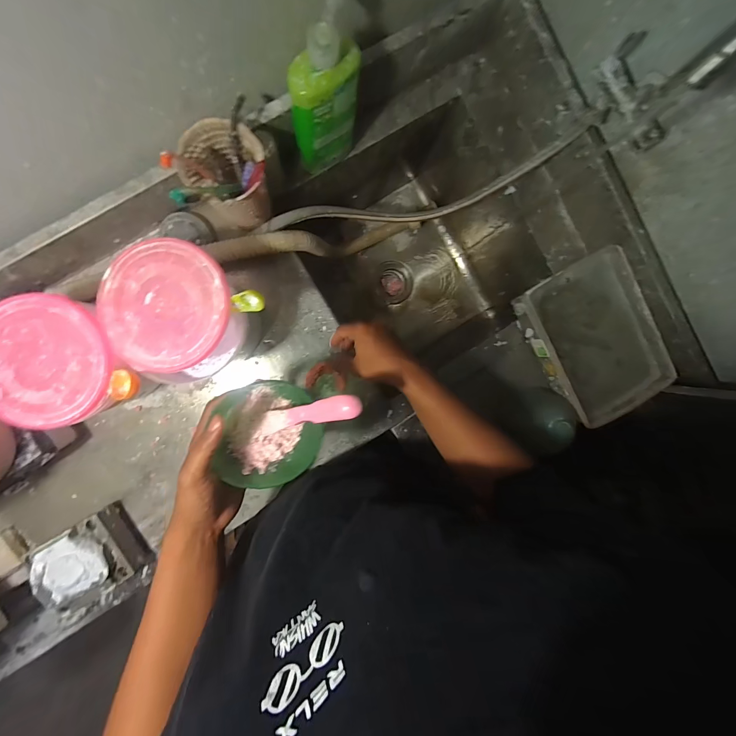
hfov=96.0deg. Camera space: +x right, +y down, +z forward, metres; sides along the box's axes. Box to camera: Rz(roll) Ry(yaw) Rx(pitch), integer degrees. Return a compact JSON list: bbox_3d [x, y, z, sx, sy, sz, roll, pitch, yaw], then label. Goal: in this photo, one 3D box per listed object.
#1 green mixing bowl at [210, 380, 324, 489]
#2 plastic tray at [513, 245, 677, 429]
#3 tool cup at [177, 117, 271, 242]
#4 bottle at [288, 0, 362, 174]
[{"bbox_3d":[-0.114,0.075,0.387,0.114,0.063,0.112,0,93,-7],"label":"green mixing bowl"},{"bbox_3d":[0.414,-0.048,0.608,0.190,0.058,0.289,-27,96,-5],"label":"plastic tray"},{"bbox_3d":[-0.199,-0.261,0.481,0.100,0.166,0.117,42,88,-8],"label":"tool cup"},{"bbox_3d":[-0.060,-0.360,0.457,0.062,0.205,0.103,42,88,-8],"label":"bottle"}]

